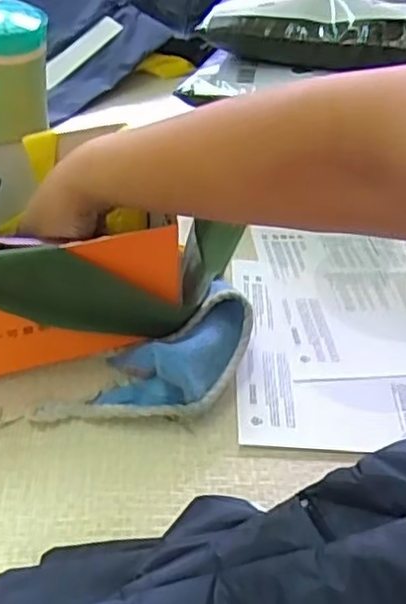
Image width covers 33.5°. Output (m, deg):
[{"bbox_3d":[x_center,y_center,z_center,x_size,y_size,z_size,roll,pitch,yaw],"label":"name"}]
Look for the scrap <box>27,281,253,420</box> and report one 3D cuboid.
[{"bbox_3d":[-0.027,0.050,0.513,0.191,0.047,0.088,-29,55,-30],"label":"scrap"}]

